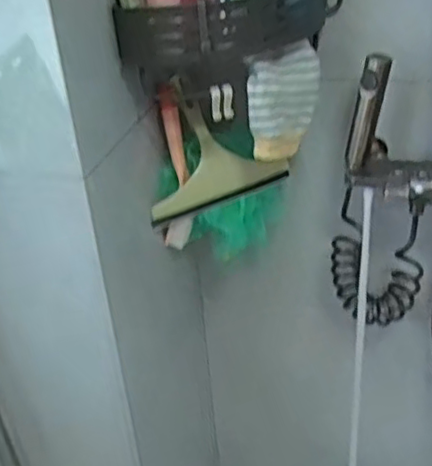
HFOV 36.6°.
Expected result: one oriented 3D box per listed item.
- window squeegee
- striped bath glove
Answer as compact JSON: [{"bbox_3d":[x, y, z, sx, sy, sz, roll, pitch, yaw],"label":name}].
[{"bbox_3d":[-0.019,-0.129,0.908,0.204,0.182,0.047,-20,-2,-12],"label":"window squeegee"},{"bbox_3d":[0.084,-0.160,0.812,0.041,0.122,0.117,21,41,36],"label":"striped bath glove"}]

